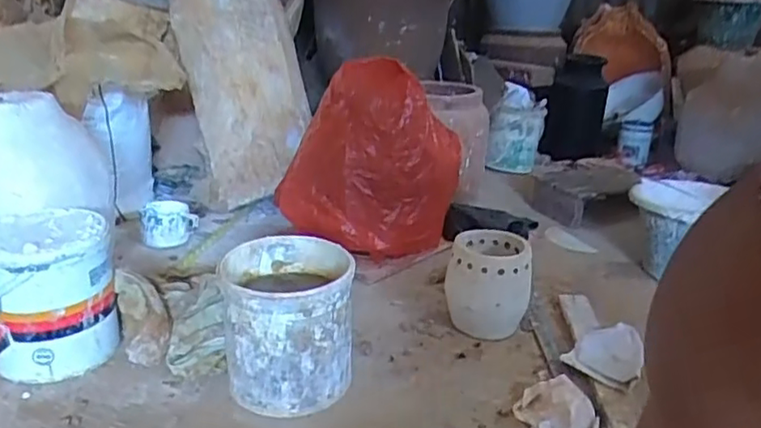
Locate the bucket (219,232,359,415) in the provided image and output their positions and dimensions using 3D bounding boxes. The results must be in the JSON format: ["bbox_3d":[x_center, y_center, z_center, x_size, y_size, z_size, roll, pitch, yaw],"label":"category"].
[{"bbox_3d":[-0.126,0.150,0.868,0.161,0.188,0.171,2,21,-1],"label":"bucket"}]

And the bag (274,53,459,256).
[{"bbox_3d":[-0.003,-0.115,1.270,0.356,0.328,0.266,2,21,-1],"label":"bag"}]

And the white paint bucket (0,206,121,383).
[{"bbox_3d":[-0.482,0.113,0.918,0.164,0.200,0.170,2,21,-1],"label":"white paint bucket"}]

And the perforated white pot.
[{"bbox_3d":[0.177,0.114,1.034,0.126,0.151,0.130,6,22,9],"label":"perforated white pot"}]

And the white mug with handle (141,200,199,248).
[{"bbox_3d":[-0.450,0.015,1.340,0.110,0.077,0.089,-5,23,-18],"label":"white mug with handle"}]

